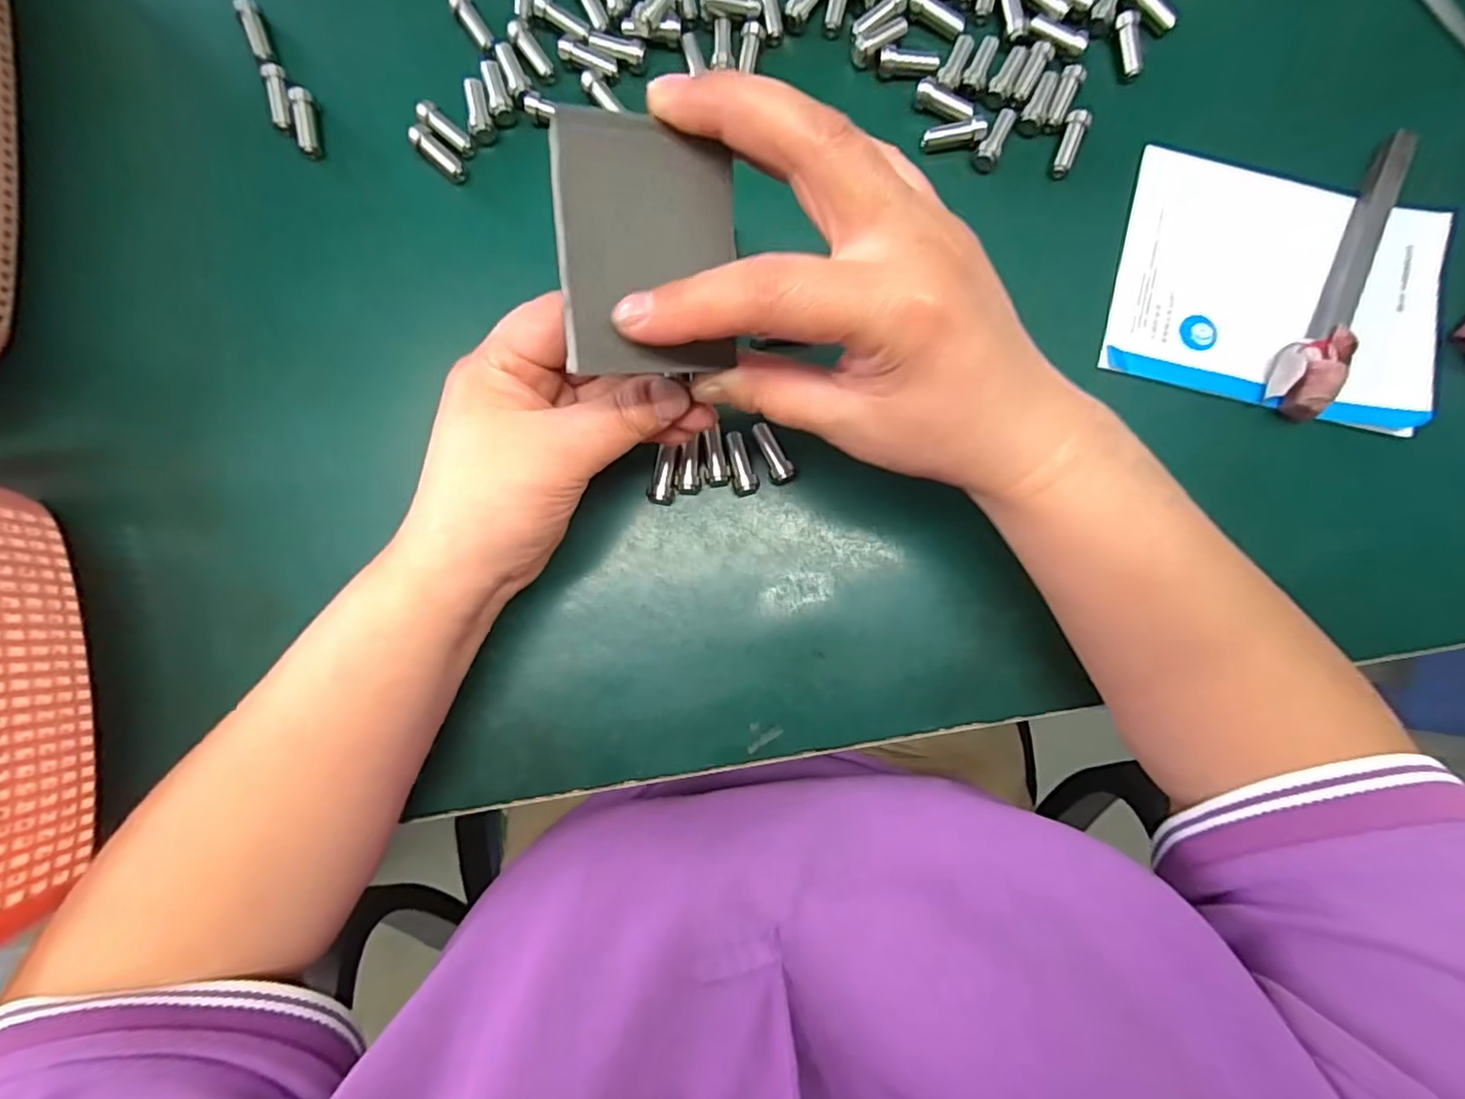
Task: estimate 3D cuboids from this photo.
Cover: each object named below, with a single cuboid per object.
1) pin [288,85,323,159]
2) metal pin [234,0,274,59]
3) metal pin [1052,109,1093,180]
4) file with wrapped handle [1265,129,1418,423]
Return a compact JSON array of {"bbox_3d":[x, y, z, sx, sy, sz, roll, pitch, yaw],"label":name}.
[{"bbox_3d":[-0.190,-0.191,0.283,0.008,0.007,0.029,-10,87,-2],"label":"pin"},{"bbox_3d":[-0.213,-0.231,0.283,0.008,0.007,0.026,-19,88,-2],"label":"metal pin"},{"bbox_3d":[0.152,-0.183,0.287,0.010,0.011,0.028,23,87,0],"label":"metal pin"},{"bbox_3d":[0.272,-0.122,0.280,0.021,0.020,0.137,26,87,0],"label":"file with wrapped handle"}]

